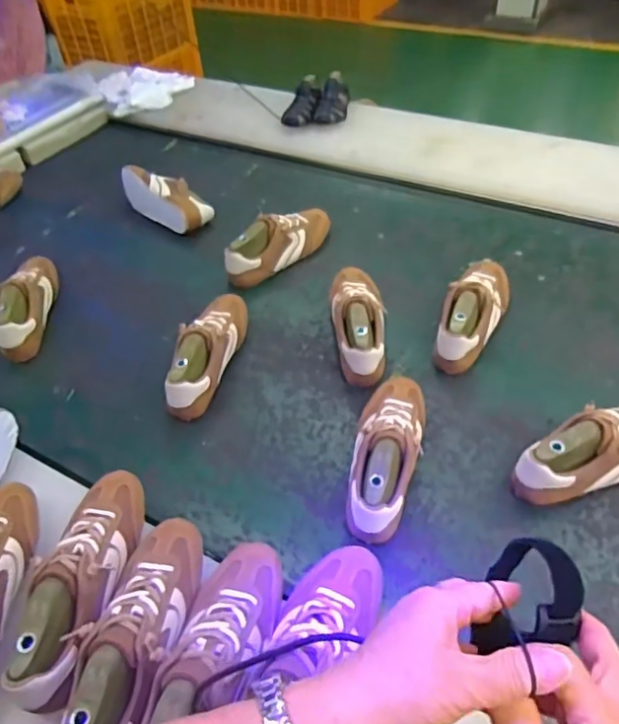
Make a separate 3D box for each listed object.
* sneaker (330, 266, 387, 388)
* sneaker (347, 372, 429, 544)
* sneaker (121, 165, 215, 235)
[{"bbox_3d":[0.076,-0.068,0.875,0.080,0.086,0.228,-3,47,2],"label":"sneaker"},{"bbox_3d":[0.097,0.105,0.707,0.083,0.087,0.240,7,48,11],"label":"sneaker"},{"bbox_3d":[-0.294,-0.335,1.154,0.211,0.077,0.091,34,58,31],"label":"sneaker"}]

